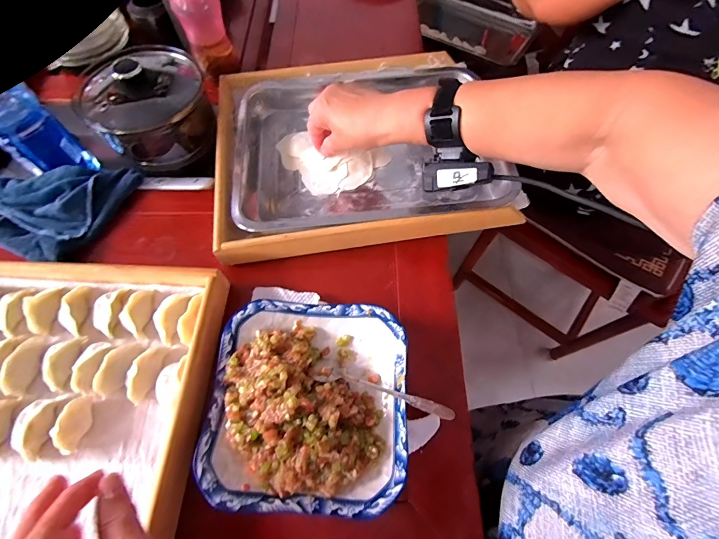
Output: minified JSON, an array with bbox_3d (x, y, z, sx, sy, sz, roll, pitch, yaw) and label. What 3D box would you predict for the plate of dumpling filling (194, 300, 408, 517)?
[{"bbox_3d":[-0.042,0.120,0.330,0.193,0.055,0.193,1,64,-3],"label":"plate of dumpling filling"}]

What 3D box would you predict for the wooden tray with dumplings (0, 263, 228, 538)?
[{"bbox_3d":[-0.323,0.178,0.318,0.341,0.071,0.383,4,64,-1],"label":"wooden tray with dumplings"}]

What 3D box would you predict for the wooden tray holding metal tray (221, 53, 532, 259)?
[{"bbox_3d":[-0.001,-0.169,0.474,0.366,0.055,0.308,-7,65,-6],"label":"wooden tray holding metal tray"}]

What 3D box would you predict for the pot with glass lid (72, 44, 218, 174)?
[{"bbox_3d":[-0.284,-0.223,0.481,0.121,0.118,0.149,40,69,15],"label":"pot with glass lid"}]

